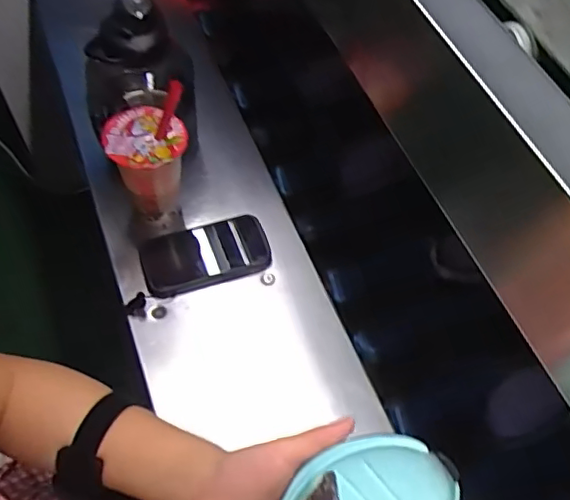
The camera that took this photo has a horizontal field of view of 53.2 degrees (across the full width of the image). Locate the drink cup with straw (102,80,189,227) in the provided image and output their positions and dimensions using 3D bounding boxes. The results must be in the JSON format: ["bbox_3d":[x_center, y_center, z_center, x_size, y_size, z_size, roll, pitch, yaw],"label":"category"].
[{"bbox_3d":[-0.159,-0.108,0.676,0.094,0.193,0.084,-1,58,-2],"label":"drink cup with straw"}]

